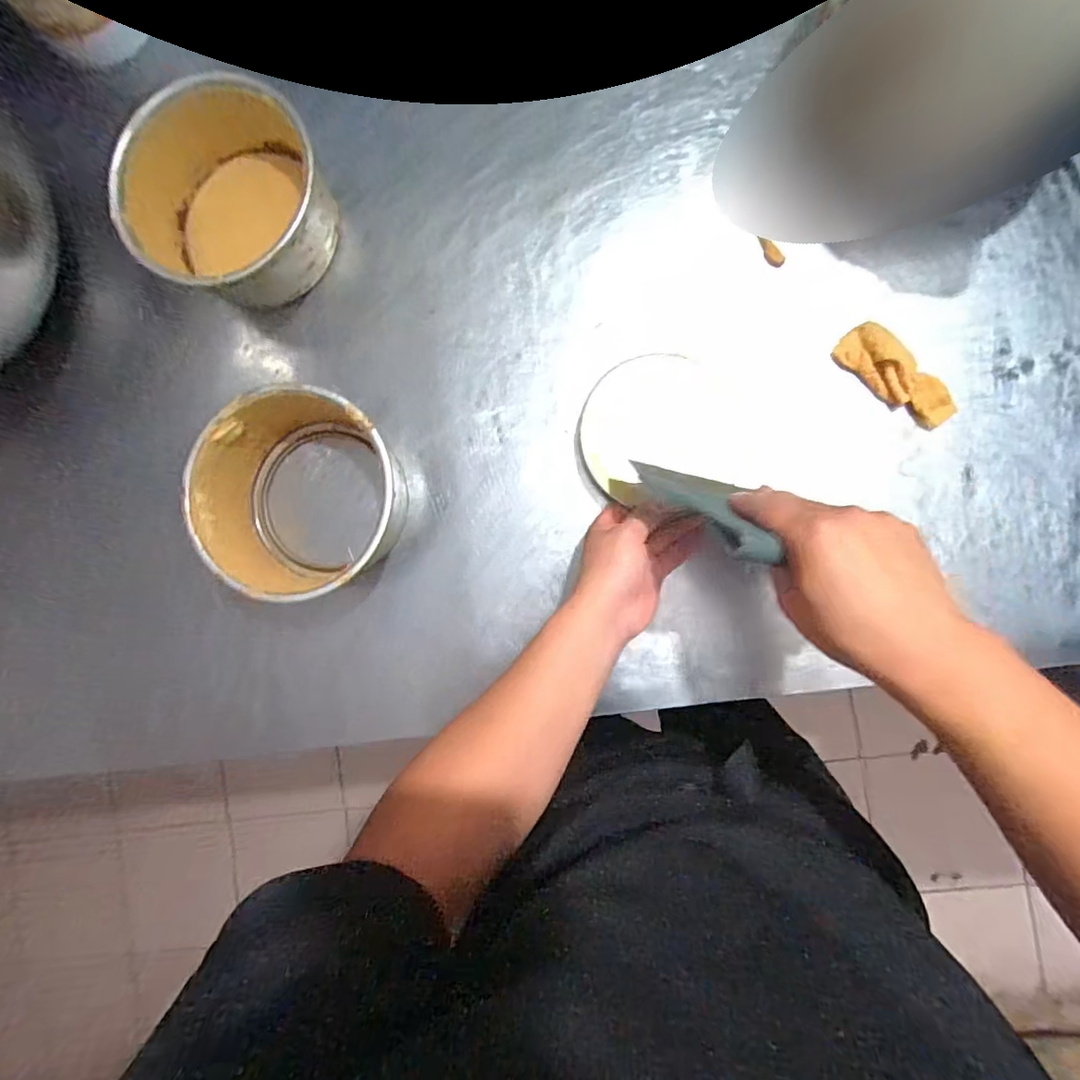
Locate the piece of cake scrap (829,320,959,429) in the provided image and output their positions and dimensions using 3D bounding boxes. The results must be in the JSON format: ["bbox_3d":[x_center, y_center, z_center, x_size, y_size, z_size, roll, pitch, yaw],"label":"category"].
[{"bbox_3d":[0.285,-0.130,0.427,0.038,0.015,0.100,-43,86,3],"label":"piece of cake scrap"}]

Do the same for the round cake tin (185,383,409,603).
[{"bbox_3d":[-0.185,-0.035,0.432,0.151,0.081,0.155,0,89,5],"label":"round cake tin"}]

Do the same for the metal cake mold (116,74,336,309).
[{"bbox_3d":[-0.256,-0.284,0.449,0.166,0.076,0.154,27,92,5],"label":"metal cake mold"}]

